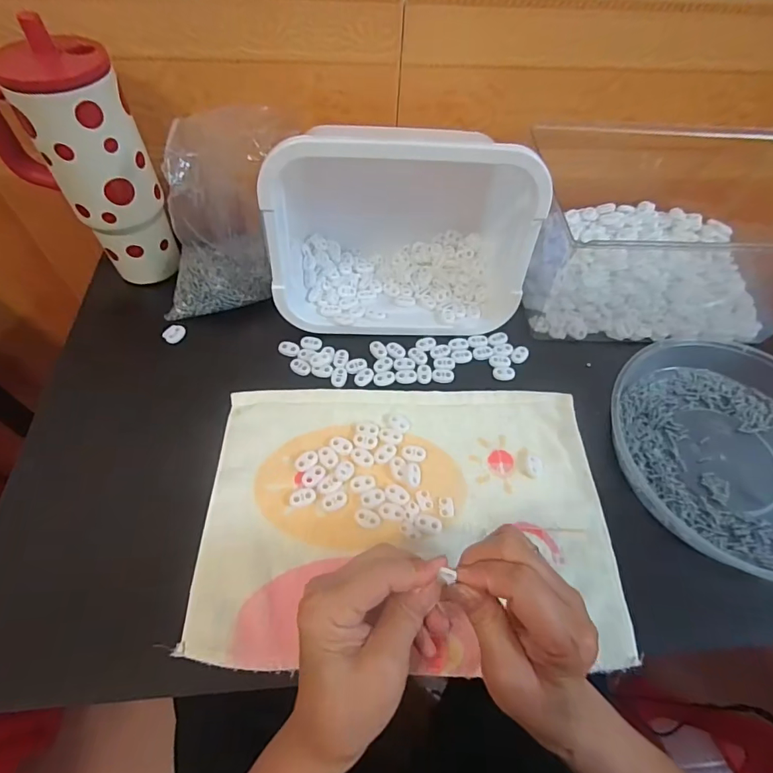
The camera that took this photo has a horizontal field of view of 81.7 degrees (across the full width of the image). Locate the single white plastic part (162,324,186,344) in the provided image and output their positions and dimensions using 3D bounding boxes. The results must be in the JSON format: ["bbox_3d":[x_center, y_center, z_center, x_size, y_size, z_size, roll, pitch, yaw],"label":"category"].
[{"bbox_3d":[-0.223,-0.055,0.472,0.015,0.010,0.022,20,58,9],"label":"single white plastic part"}]

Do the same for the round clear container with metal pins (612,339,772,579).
[{"bbox_3d":[0.320,0.057,0.411,0.223,0.038,0.217,2,57,-3],"label":"round clear container with metal pins"}]

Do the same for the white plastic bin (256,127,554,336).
[{"bbox_3d":[0.012,-0.169,0.455,0.247,0.165,0.163,-1,57,-4],"label":"white plastic bin"}]

